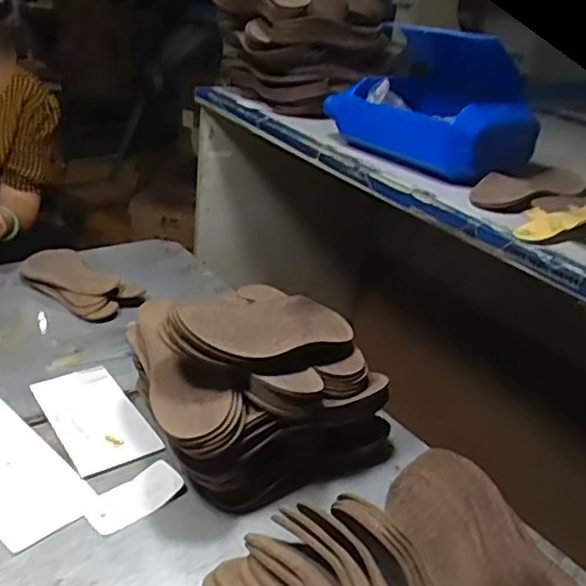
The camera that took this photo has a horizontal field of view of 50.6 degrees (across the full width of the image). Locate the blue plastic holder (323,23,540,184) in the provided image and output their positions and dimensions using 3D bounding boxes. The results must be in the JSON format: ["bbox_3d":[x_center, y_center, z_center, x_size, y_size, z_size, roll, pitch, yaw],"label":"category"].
[{"bbox_3d":[0.174,-0.260,0.823,0.154,0.151,0.312,-7,31,-23],"label":"blue plastic holder"}]

